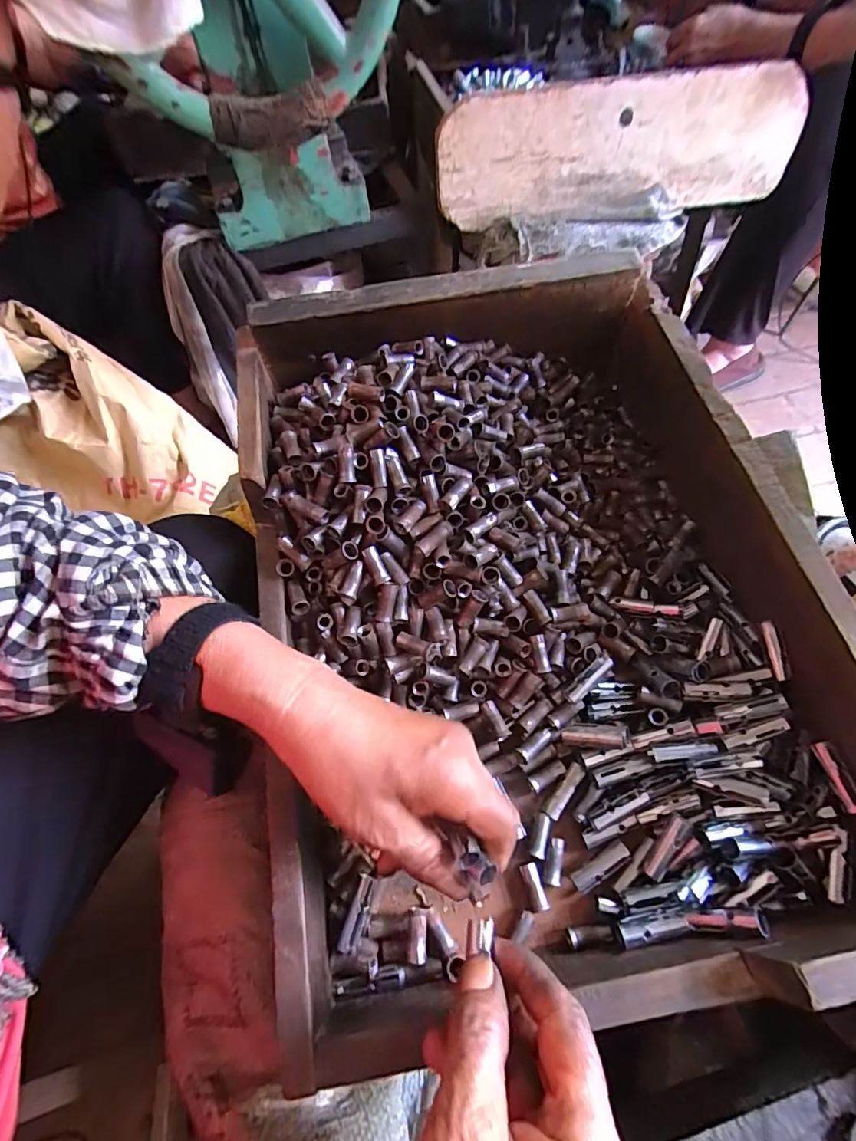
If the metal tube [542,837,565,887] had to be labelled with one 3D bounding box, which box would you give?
[{"bbox_3d":[0.075,0.173,0.291,0.009,0.007,0.025,11,60,10],"label":"metal tube"}]

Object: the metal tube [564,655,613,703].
[{"bbox_3d":[0.103,0.070,0.315,0.037,0.010,0.010,-36,63,-17],"label":"metal tube"}]

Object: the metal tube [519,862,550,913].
[{"bbox_3d":[0.062,0.185,0.287,0.009,0.012,0.024,-15,59,-6],"label":"metal tube"}]

